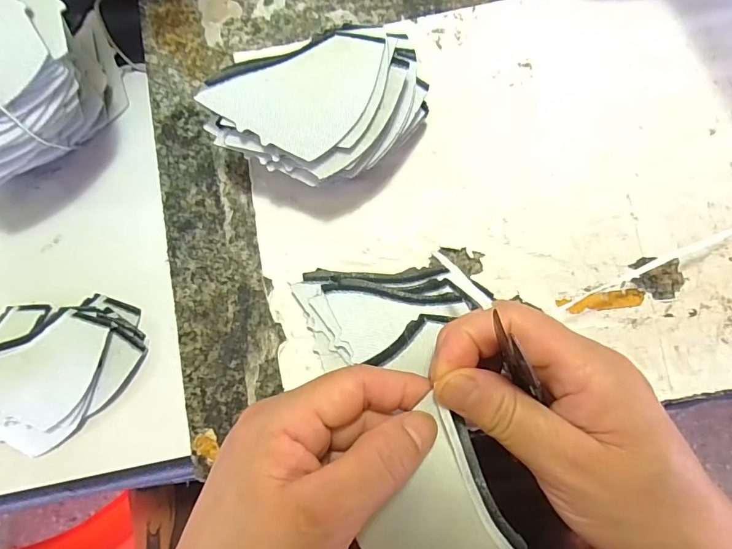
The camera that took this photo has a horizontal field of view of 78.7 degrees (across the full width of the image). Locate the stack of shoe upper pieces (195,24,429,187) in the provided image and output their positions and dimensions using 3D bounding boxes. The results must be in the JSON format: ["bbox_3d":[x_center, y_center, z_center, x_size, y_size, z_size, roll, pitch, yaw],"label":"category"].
[{"bbox_3d":[-0.023,-0.086,0.245,0.116,0.051,0.073,-19,85,-1],"label":"stack of shoe upper pieces"}]

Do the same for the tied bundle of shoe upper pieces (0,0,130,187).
[{"bbox_3d":[-0.191,-0.109,0.263,0.056,0.087,0.135,18,85,2],"label":"tied bundle of shoe upper pieces"}]

